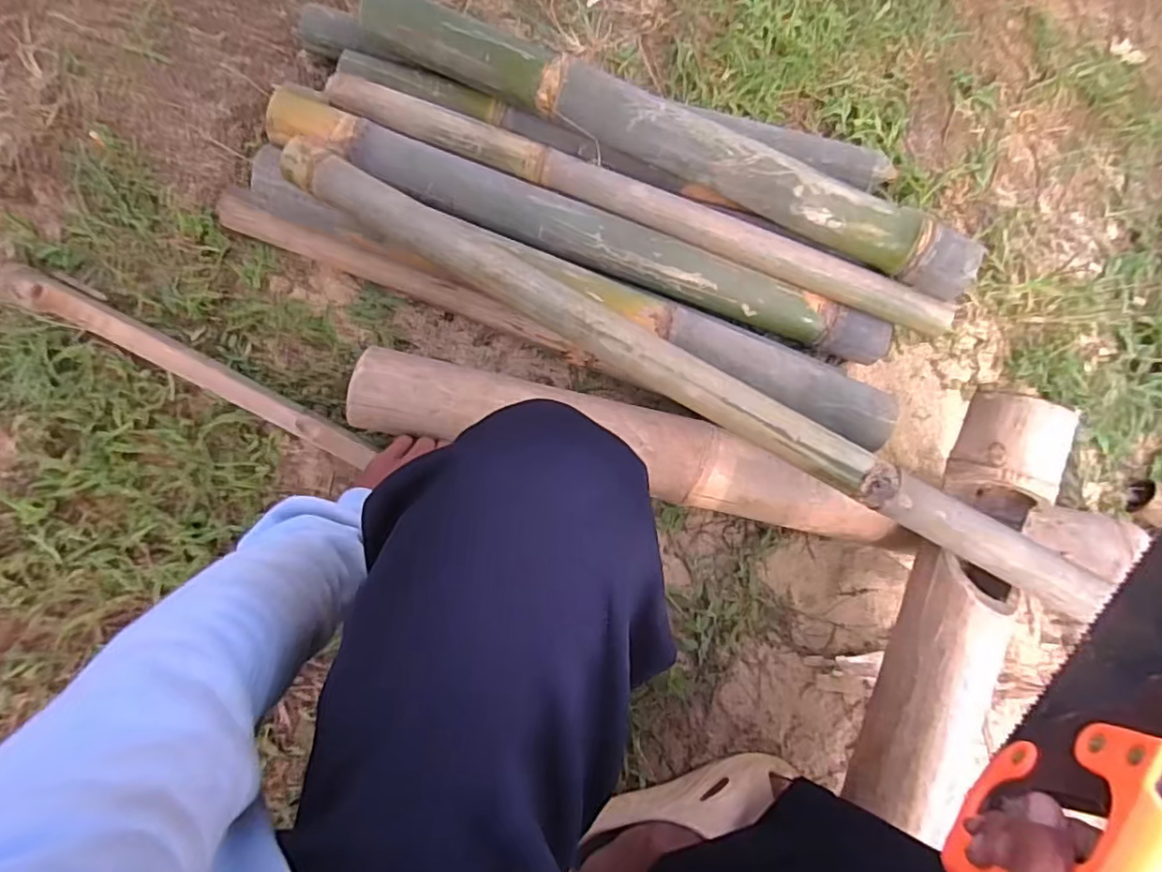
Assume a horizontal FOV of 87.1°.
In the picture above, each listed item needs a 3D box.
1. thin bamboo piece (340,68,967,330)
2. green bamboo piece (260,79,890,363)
[{"bbox_3d":[0.075,-0.243,0.639,0.674,0.031,0.040,19,76,-2],"label":"thin bamboo piece"},{"bbox_3d":[0.018,-0.205,0.650,0.676,0.050,0.061,19,76,-2],"label":"green bamboo piece"}]

